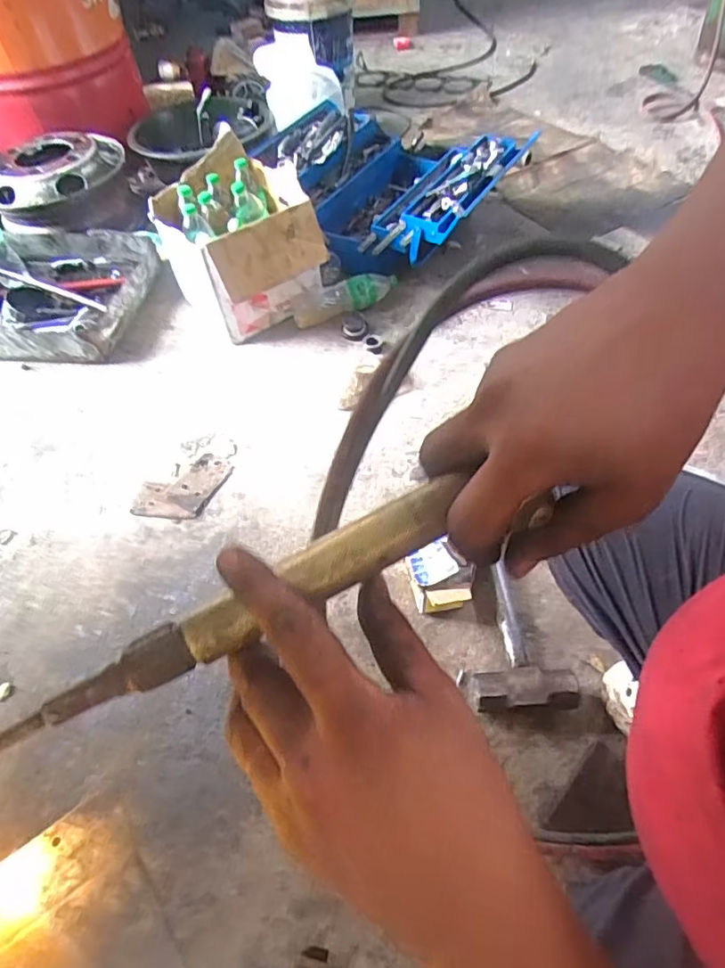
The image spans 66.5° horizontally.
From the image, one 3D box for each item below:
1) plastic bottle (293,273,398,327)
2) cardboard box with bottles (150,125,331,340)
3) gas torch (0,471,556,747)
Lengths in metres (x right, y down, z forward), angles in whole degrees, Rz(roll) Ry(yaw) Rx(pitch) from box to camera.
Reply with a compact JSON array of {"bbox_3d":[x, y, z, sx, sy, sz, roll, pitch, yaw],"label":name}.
[{"bbox_3d":[-0.040,-0.456,1.353,0.265,0.081,0.063,-15,53,-6],"label":"plastic bottle"},{"bbox_3d":[-0.294,-0.562,1.320,0.304,0.296,0.351,-35,58,-20],"label":"cardboard box with bottles"},{"bbox_3d":[-0.072,0.076,0.259,0.331,0.027,0.034,-28,58,-3],"label":"gas torch"}]

